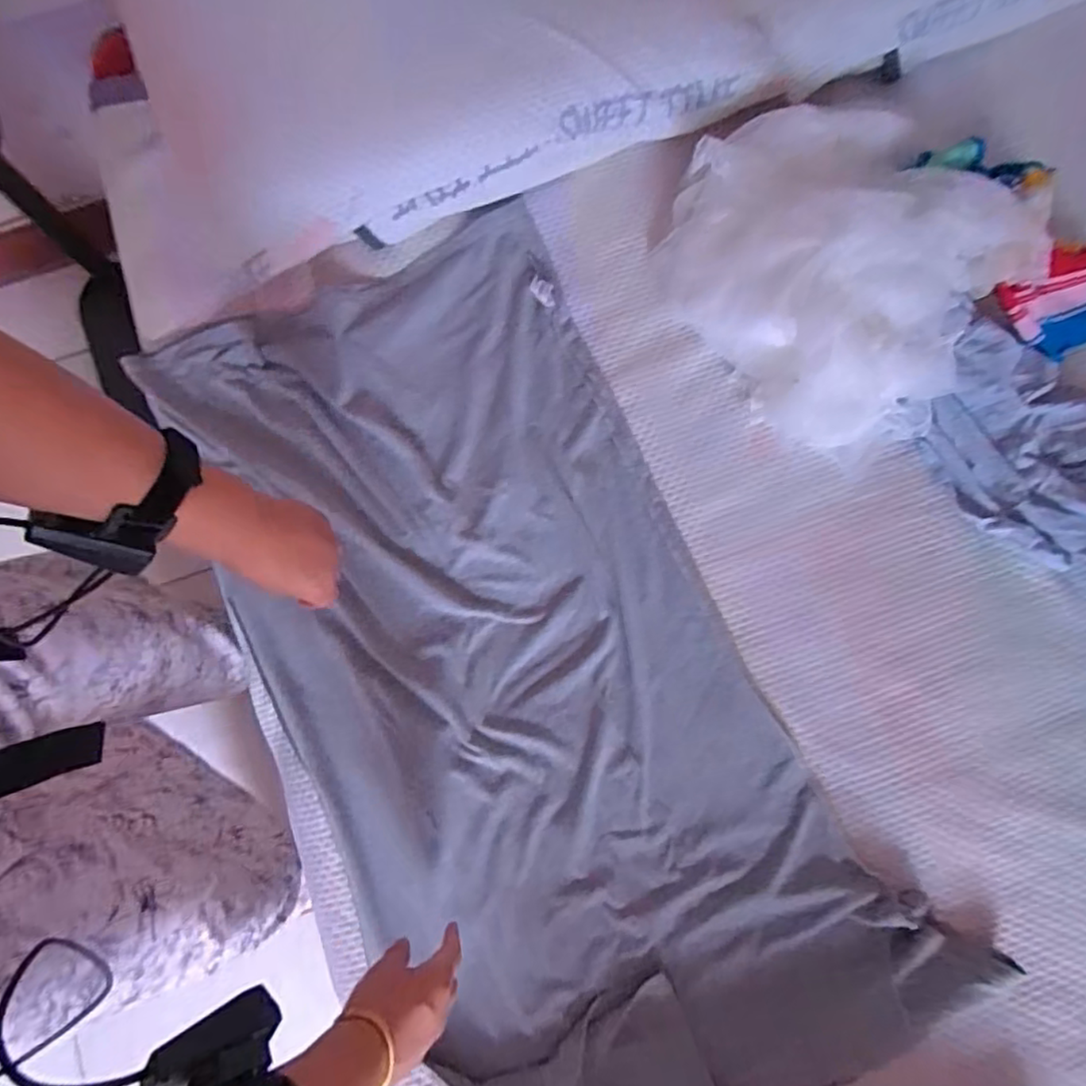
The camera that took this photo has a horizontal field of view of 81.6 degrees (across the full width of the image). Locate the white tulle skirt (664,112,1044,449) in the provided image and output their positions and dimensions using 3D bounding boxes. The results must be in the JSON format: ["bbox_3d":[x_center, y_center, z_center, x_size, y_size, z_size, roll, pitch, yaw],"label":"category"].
[{"bbox_3d":[0.341,-0.316,0.719,0.343,0.133,0.386,-33,81,-6],"label":"white tulle skirt"}]

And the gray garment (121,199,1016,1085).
[{"bbox_3d":[-0.033,0.123,0.683,0.491,0.045,0.973,-27,80,-7],"label":"gray garment"}]

